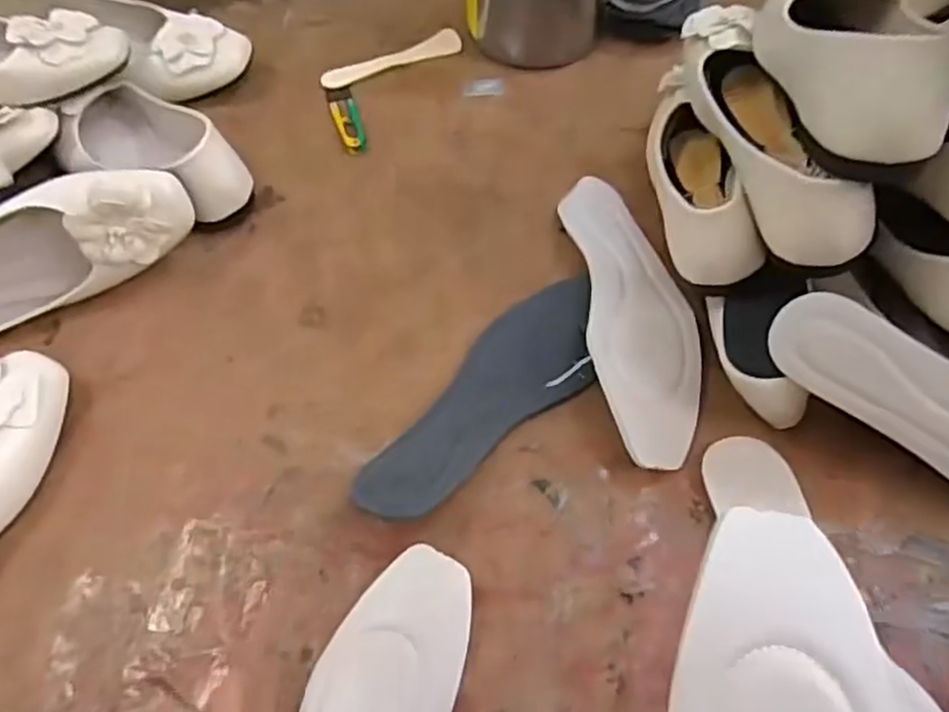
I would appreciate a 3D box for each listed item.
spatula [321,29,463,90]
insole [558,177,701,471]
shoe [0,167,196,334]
[{"bbox_3d":[-0.079,-0.289,0.683,0.143,0.006,0.032,-25,61,-13],"label":"spatula"},{"bbox_3d":[0.115,-0.038,0.507,0.077,0.030,0.246,-4,58,-1],"label":"insole"},{"bbox_3d":[-0.337,-0.069,0.513,0.258,0.088,0.076,-27,61,-14],"label":"shoe"}]

